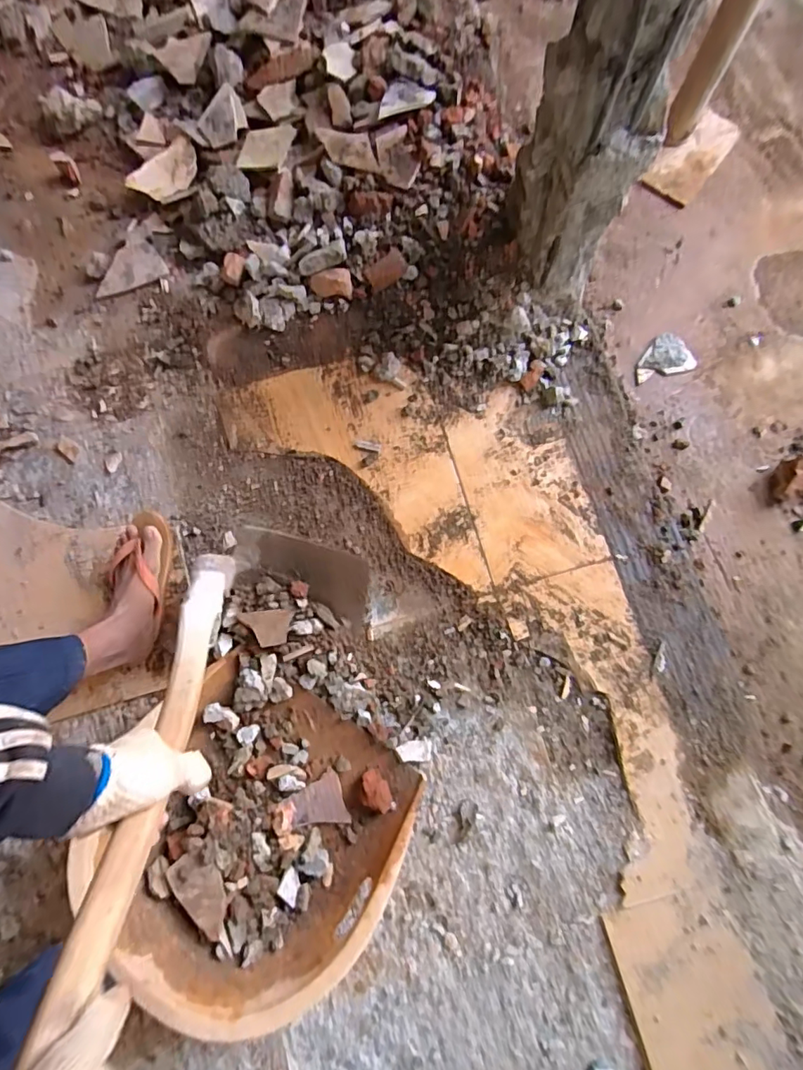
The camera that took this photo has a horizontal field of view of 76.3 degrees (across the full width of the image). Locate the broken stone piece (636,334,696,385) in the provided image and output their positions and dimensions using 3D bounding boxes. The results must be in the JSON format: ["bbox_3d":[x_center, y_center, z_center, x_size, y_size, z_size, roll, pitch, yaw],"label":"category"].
[{"bbox_3d":[0.498,-0.342,0.982,0.105,0.021,0.079,-18,79,-3],"label":"broken stone piece"}]

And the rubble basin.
[{"bbox_3d":[-0.205,0.412,0.732,0.405,0.172,0.397,33,81,7],"label":"rubble basin"}]

